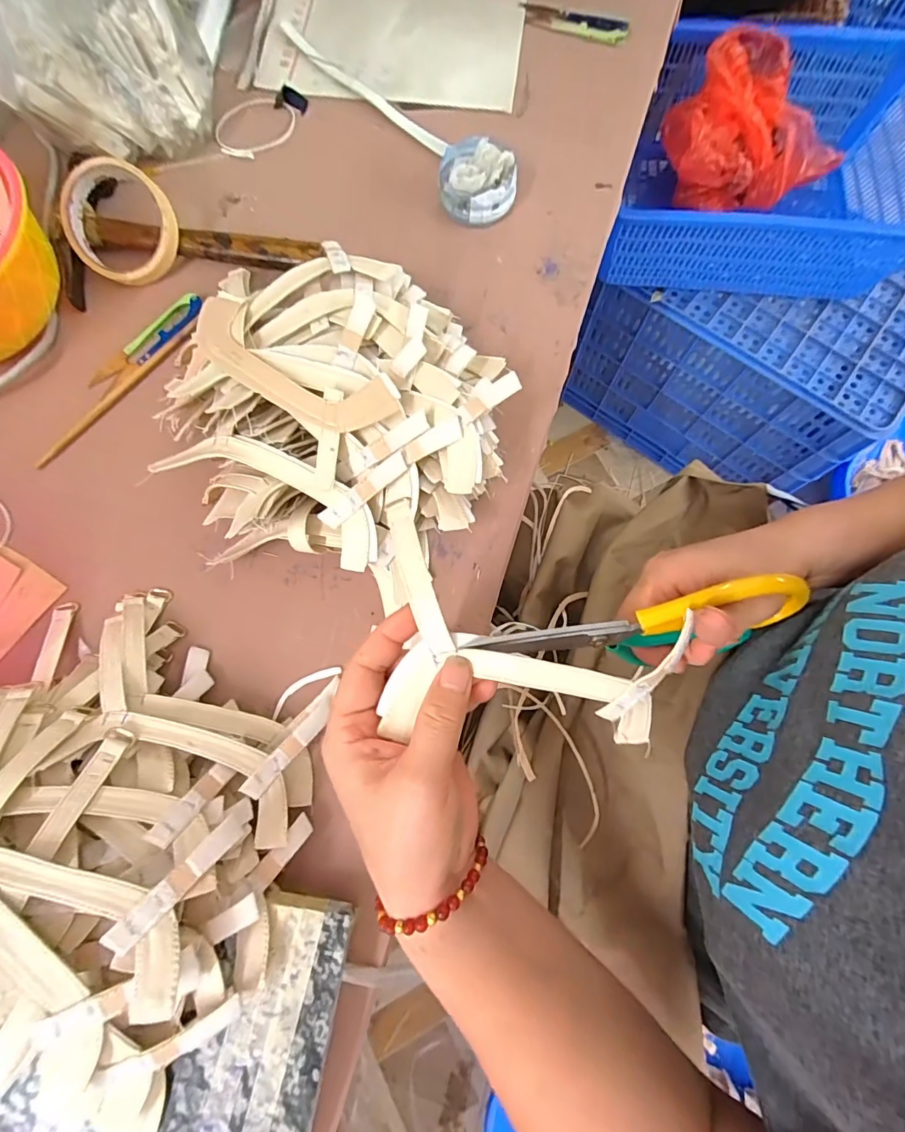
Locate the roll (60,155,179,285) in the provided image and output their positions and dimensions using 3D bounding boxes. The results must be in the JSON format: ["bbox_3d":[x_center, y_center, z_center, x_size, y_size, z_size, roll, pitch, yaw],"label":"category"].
[{"bbox_3d":[-0.284,-0.295,0.408,0.090,0.023,0.090,-30,103,6],"label":"roll"}]

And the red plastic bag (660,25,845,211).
[{"bbox_3d":[0.448,-0.691,0.758,0.236,0.132,0.223,-12,75,-5],"label":"red plastic bag"}]

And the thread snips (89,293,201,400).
[{"bbox_3d":[-0.264,-0.194,0.408,0.031,0.008,0.117,41,77,9],"label":"thread snips"}]

